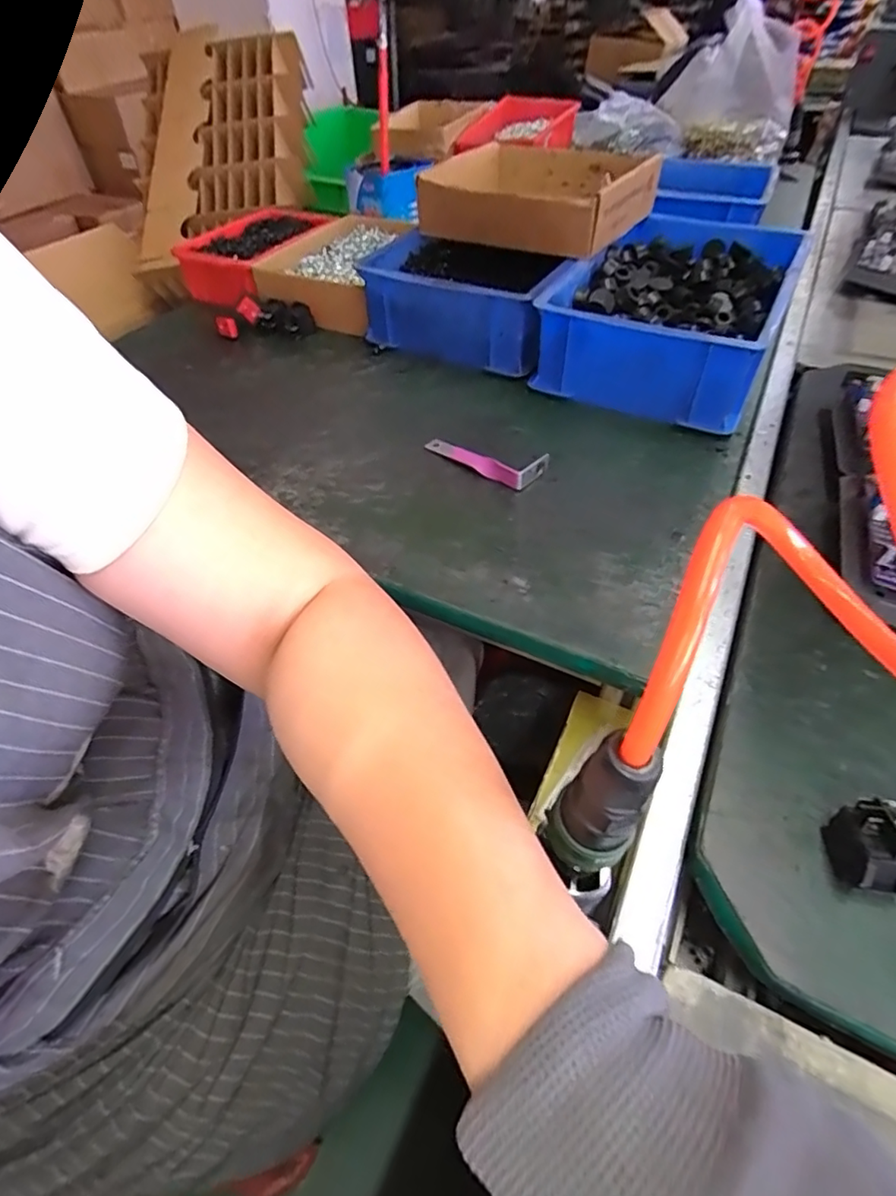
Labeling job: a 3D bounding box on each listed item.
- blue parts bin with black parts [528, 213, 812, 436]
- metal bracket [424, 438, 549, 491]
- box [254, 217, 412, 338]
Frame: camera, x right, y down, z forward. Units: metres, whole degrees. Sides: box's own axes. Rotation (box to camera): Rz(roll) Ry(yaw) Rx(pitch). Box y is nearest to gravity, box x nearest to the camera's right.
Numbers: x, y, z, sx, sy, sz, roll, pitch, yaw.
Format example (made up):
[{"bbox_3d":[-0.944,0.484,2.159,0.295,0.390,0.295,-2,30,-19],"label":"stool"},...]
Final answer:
[{"bbox_3d":[0.231,-0.292,0.578,0.195,0.086,0.295,22,53,21],"label":"blue parts bin with black parts"},{"bbox_3d":[0.031,-0.125,0.485,0.104,0.018,0.039,32,57,27],"label":"metal bracket"},{"bbox_3d":[-0.120,-0.407,0.712,0.166,0.060,0.218,18,52,18],"label":"box"}]

